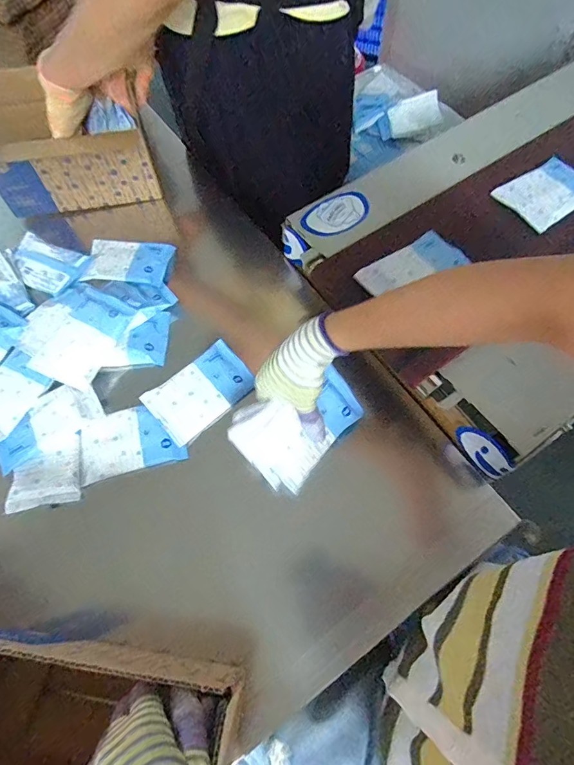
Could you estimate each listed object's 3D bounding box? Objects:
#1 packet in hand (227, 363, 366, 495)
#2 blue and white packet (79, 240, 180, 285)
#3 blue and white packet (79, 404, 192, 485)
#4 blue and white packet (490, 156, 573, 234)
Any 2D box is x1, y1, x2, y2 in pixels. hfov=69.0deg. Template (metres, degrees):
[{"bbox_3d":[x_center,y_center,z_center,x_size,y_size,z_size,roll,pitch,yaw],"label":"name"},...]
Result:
[{"bbox_3d":[0.017,0.049,0.478,0.140,0.025,0.098,-43,110,-13],"label":"packet in hand"},{"bbox_3d":[-0.242,-0.185,0.632,0.123,0.009,0.085,3,66,4],"label":"blue and white packet"},{"bbox_3d":[-0.194,0.071,0.517,0.121,0.017,0.077,-15,67,-4],"label":"blue and white packet"},{"bbox_3d":[0.356,-0.259,0.565,0.122,0.009,0.084,-32,69,-11],"label":"blue and white packet"}]

